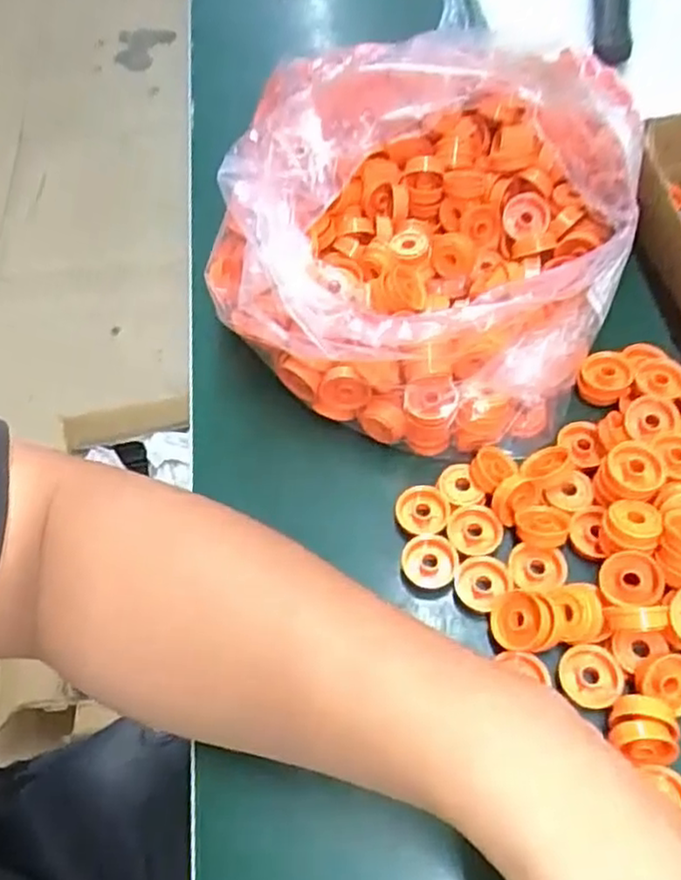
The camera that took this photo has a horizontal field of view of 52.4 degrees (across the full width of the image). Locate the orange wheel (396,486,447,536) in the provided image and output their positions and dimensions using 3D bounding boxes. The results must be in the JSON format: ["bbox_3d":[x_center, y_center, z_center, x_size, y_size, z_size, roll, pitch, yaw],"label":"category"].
[{"bbox_3d":[0.040,0.034,0.339,0.024,0.009,0.023,-1,58,2],"label":"orange wheel"}]

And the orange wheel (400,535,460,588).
[{"bbox_3d":[0.042,0.057,0.324,0.025,0.010,0.022,1,58,4],"label":"orange wheel"}]

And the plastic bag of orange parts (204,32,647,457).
[{"bbox_3d":[0.057,-0.123,0.376,0.191,0.100,0.235,22,61,16],"label":"plastic bag of orange parts"}]

